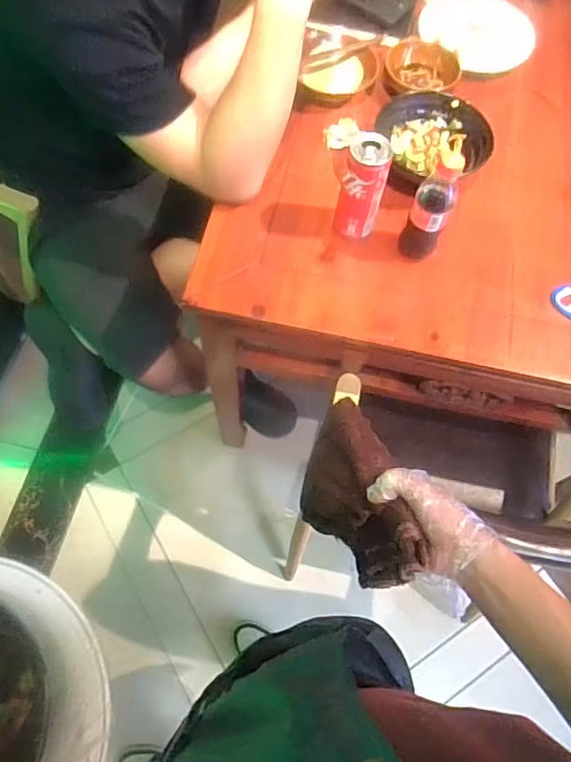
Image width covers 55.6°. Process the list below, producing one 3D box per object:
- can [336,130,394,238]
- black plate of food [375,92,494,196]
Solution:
[{"bbox_3d":[0.103,-0.255,0.733,0.056,0.145,0.053,1,66,-3],"label":"can"},{"bbox_3d":[0.218,-0.354,0.819,0.154,0.067,0.146,1,66,-3],"label":"black plate of food"}]

